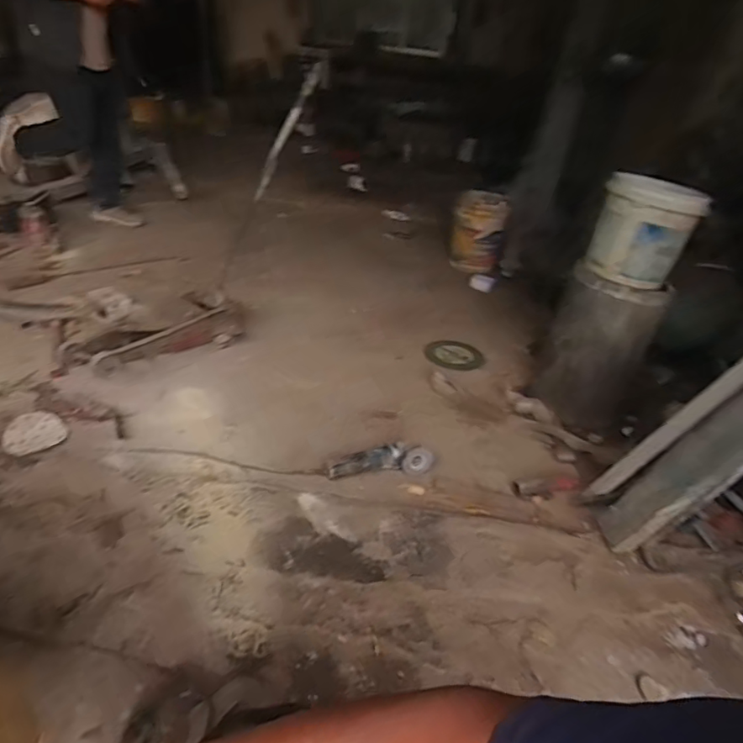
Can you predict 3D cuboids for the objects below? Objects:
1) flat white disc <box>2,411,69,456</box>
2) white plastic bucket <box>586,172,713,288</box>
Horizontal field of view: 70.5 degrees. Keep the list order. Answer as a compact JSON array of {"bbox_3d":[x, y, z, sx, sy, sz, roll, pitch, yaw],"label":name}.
[{"bbox_3d":[-0.913,0.166,1.421,0.141,0.020,0.141,43,46,21],"label":"flat white disc"},{"bbox_3d":[0.748,-0.389,1.454,0.234,0.264,0.211,15,33,13],"label":"white plastic bucket"}]

